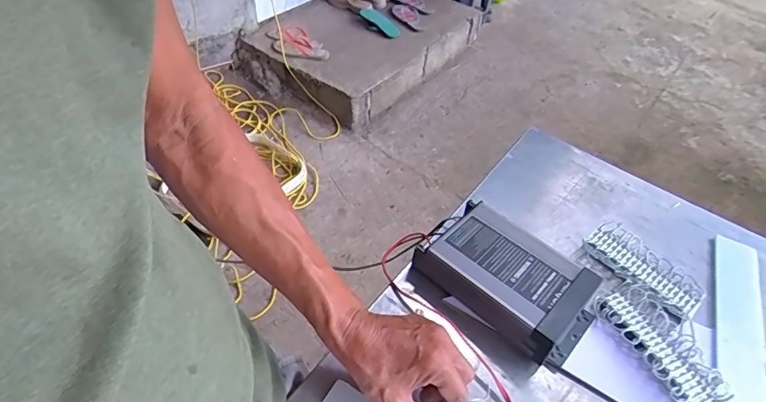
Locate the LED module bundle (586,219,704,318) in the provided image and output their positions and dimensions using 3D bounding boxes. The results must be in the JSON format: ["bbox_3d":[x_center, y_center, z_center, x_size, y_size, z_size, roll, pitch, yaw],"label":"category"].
[{"bbox_3d":[0.323,0.084,0.578,0.066,0.025,0.139,-29,56,-29],"label":"LED module bundle"}]

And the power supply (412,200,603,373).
[{"bbox_3d":[0.142,0.088,0.528,0.191,0.056,0.110,37,53,25],"label":"power supply"}]

